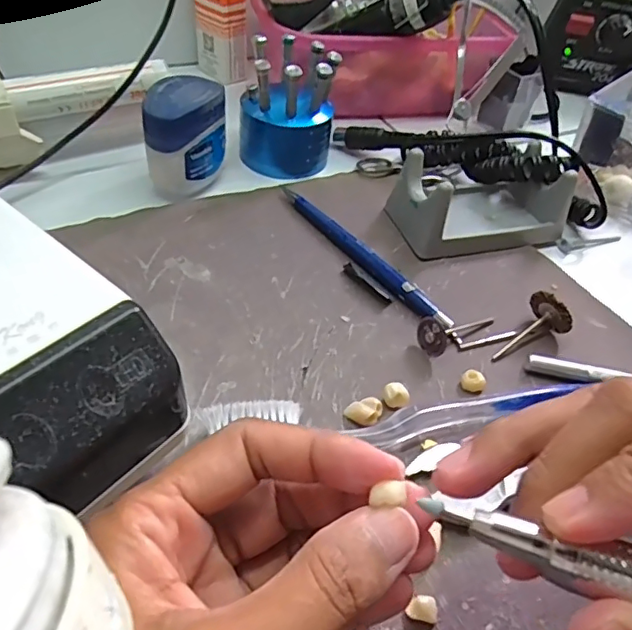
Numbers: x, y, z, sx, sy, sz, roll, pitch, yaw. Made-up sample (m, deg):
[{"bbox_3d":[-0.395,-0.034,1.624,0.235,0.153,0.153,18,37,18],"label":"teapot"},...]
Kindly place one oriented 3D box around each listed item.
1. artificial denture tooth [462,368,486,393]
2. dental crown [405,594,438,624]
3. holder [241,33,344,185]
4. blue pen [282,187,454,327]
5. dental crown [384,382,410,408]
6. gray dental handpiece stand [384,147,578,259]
[{"bbox_3d":[0.070,0.030,0.249,0.010,0.008,0.007,28,48,17],"label":"artificial denture tooth"},{"bbox_3d":[0.034,0.095,0.181,0.010,0.007,0.007,8,46,1],"label":"dental crown"},{"bbox_3d":[-0.015,-0.130,0.349,0.051,0.066,0.057,38,52,25],"label":"holder"},{"bbox_3d":[0.019,-0.033,0.301,0.018,0.009,0.129,-27,55,-29],"label":"blue pen"},{"bbox_3d":[0.034,0.035,0.238,0.011,0.008,0.008,16,46,7],"label":"dental crown"},{"bbox_3d":[0.096,-0.069,0.327,0.098,0.036,0.056,-8,48,-17],"label":"gray dental handpiece stand"}]

